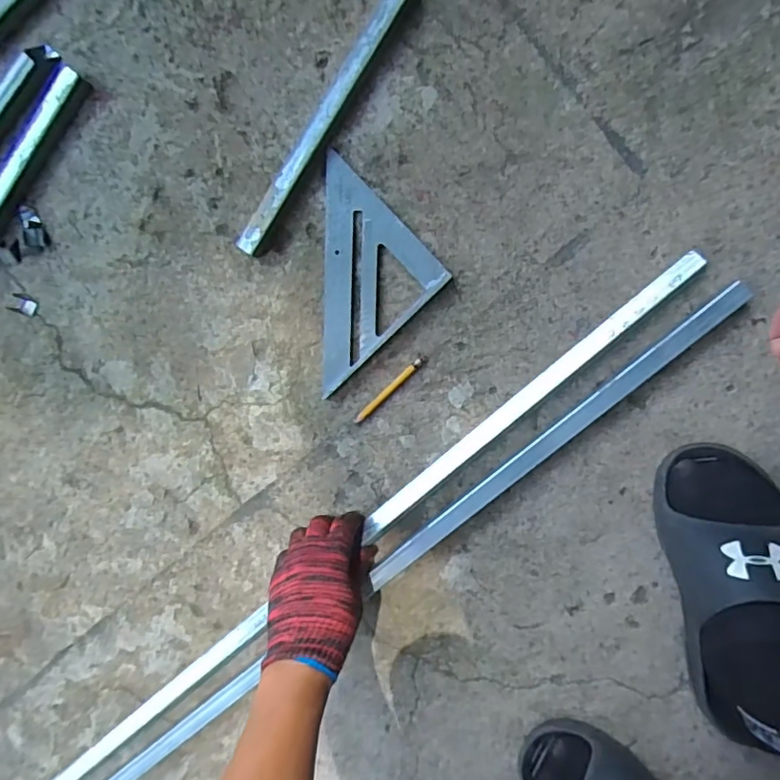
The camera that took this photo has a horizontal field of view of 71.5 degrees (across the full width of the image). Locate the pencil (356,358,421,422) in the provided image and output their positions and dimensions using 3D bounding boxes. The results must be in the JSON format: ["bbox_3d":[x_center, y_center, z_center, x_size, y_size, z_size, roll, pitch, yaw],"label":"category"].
[{"bbox_3d":[-0.003,0.002,0.562,0.093,0.005,0.008,-43,90,10],"label":"pencil"}]

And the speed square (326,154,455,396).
[{"bbox_3d":[-0.055,-0.117,0.552,0.168,0.015,0.166,-43,90,10],"label":"speed square"}]

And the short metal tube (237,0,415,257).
[{"bbox_3d":[-0.064,-0.263,0.530,0.023,0.024,0.293,35,100,2],"label":"short metal tube"}]

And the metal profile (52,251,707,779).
[{"bbox_3d":[-0.092,0.210,0.577,0.993,0.031,0.028,-41,90,9],"label":"metal profile"}]

